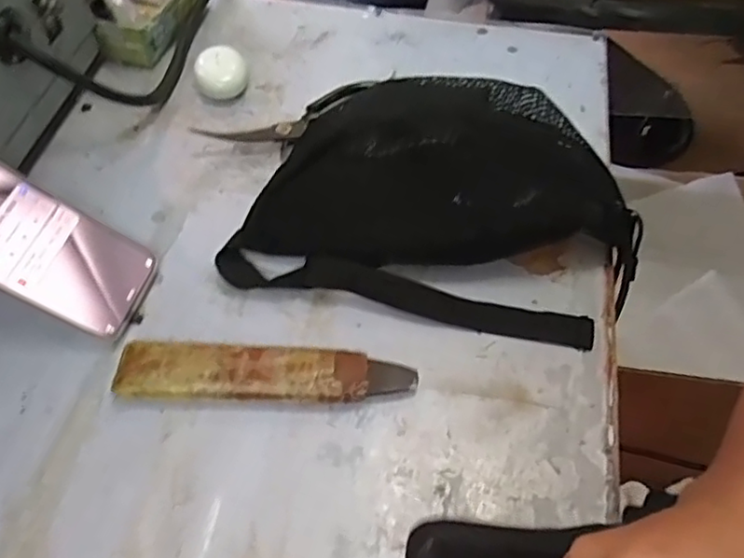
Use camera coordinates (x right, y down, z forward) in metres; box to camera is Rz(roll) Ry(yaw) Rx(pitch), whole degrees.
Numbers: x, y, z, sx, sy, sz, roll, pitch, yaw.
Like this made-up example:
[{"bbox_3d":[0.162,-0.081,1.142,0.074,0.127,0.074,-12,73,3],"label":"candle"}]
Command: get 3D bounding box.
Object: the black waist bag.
[{"bbox_3d":[0.050,-0.060,0.448,0.290,0.094,0.157,10,55,6],"label":"black waist bag"}]

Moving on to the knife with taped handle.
[{"bbox_3d":[-0.068,0.061,0.411,0.187,0.018,0.040,1,55,-1],"label":"knife with taped handle"}]

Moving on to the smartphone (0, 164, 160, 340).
[{"bbox_3d":[-0.227,-0.027,0.413,0.165,0.008,0.075,33,53,-22],"label":"smartphone"}]

